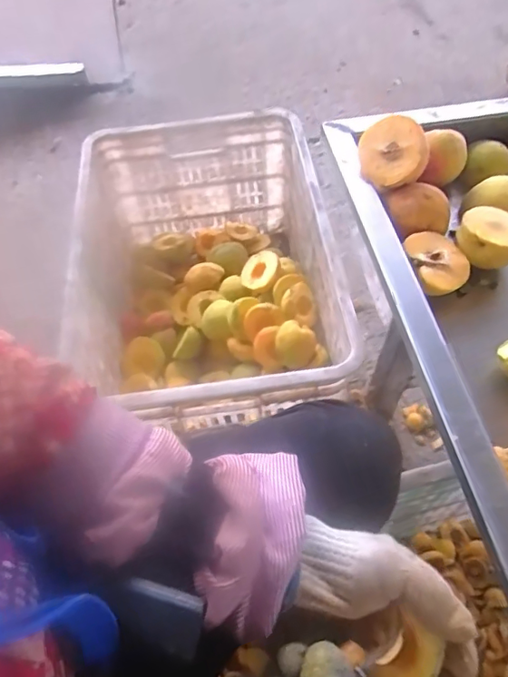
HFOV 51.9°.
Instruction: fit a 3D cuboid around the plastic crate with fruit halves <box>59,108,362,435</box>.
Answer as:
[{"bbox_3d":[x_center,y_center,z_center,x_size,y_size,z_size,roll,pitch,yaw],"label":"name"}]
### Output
[{"bbox_3d":[-0.069,-0.090,0.804,0.338,0.240,0.516,-5,56,-3],"label":"plastic crate with fruit halves"}]

